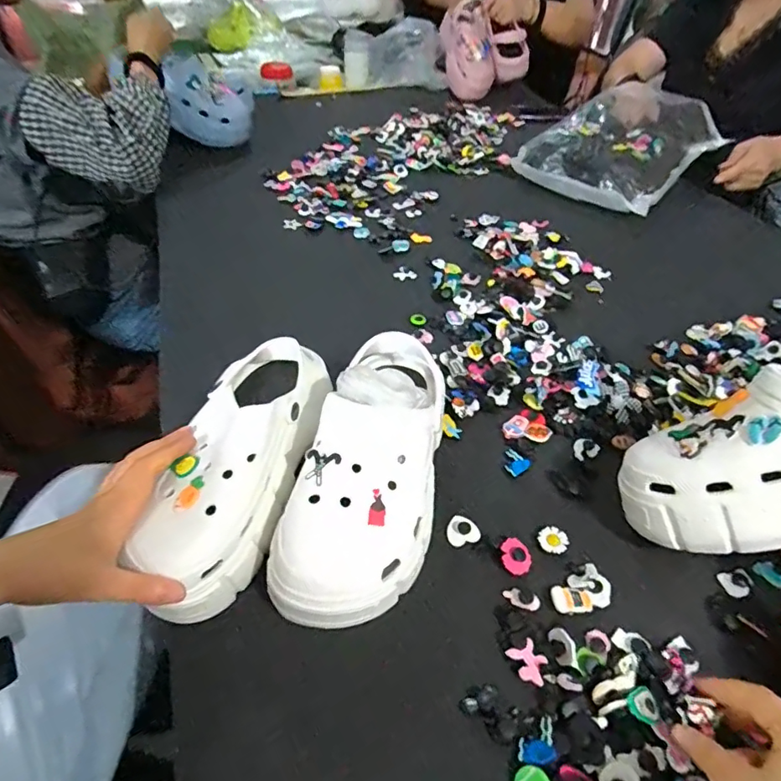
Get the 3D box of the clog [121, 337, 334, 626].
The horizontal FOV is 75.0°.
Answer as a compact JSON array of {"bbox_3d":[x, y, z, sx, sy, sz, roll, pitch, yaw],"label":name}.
[{"bbox_3d":[-0.122,0.051,0.408,0.090,0.081,0.240,11,52,8],"label":"clog"}]

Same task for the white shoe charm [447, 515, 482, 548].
[{"bbox_3d":[0.062,0.120,0.438,0.028,0.009,0.025,-10,47,-13],"label":"white shoe charm"}]

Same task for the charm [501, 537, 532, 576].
[{"bbox_3d":[0.104,0.137,0.418,0.024,0.008,0.029,3,45,0],"label":"charm"}]

